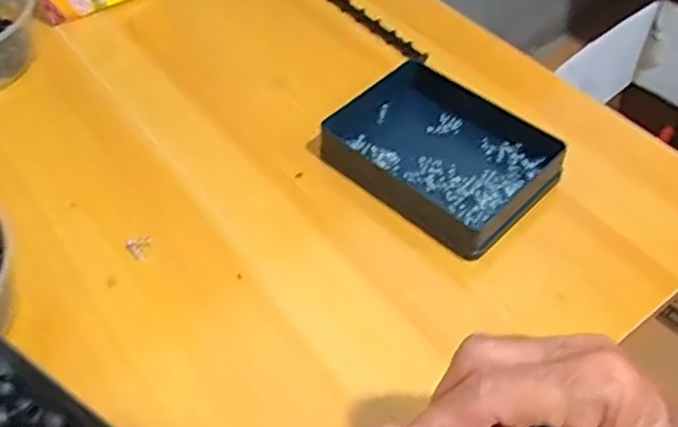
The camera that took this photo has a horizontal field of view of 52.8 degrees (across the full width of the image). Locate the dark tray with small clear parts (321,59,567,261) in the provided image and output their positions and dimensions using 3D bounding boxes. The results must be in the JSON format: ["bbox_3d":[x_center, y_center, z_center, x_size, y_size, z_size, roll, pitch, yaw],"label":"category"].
[{"bbox_3d":[0.069,-0.045,0.495,0.153,0.033,0.112,36,59,27],"label":"dark tray with small clear parts"}]

